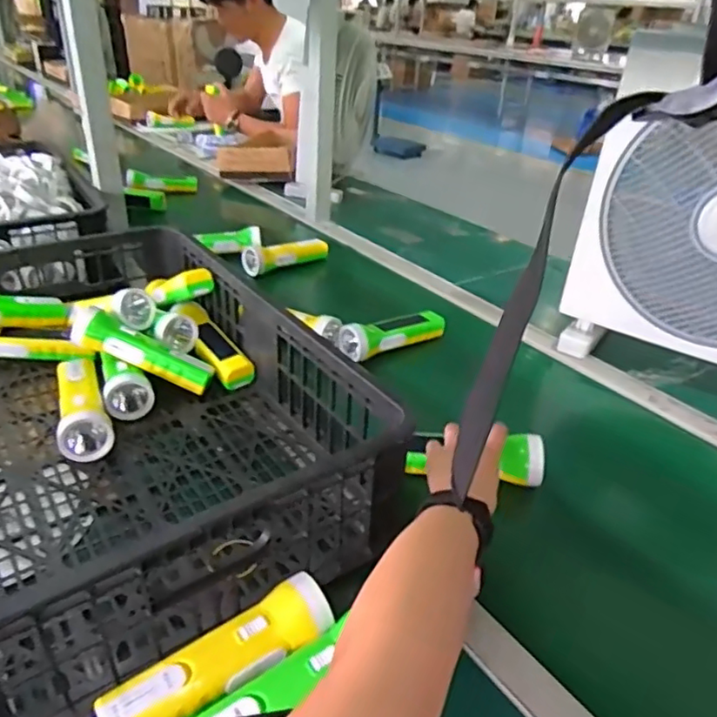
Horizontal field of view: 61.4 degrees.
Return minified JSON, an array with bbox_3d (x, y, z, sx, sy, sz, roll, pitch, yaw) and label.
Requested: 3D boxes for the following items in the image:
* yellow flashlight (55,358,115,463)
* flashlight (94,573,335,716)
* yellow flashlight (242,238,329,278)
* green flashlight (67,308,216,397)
[{"bbox_3d":[-0.312,0.049,0.686,0.054,0.043,0.165,-10,33,-20],"label":"yellow flashlight"},{"bbox_3d":[-0.097,0.219,0.434,0.165,0.041,0.050,-19,37,-32],"label":"flashlight"},{"bbox_3d":[-0.133,-0.196,1.139,0.180,0.044,0.043,-18,37,-31],"label":"yellow flashlight"},{"bbox_3d":[-0.262,-0.011,0.730,0.177,0.047,0.049,26,31,-6],"label":"green flashlight"}]

